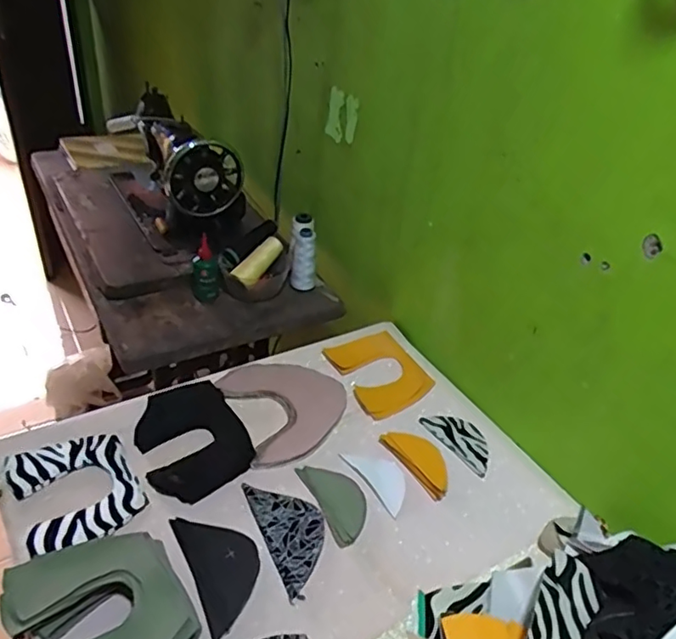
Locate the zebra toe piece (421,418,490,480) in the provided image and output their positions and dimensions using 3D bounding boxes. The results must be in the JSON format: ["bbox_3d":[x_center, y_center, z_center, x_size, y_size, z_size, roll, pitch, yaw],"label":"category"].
[{"bbox_3d":[0.170,0.163,0.798,0.057,0.004,0.111,-26,48,-28],"label":"zebra toe piece"}]

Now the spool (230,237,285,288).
[{"bbox_3d":[-0.138,-0.099,1.018,0.037,0.039,0.115,24,55,25],"label":"spool"}]

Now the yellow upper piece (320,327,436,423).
[{"bbox_3d":[0.064,0.080,0.886,0.120,0.008,0.152,-18,47,-24],"label":"yellow upper piece"}]

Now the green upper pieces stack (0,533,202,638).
[{"bbox_3d":[-0.219,0.281,0.547,0.146,0.050,0.170,-21,43,-29],"label":"green upper pieces stack"}]

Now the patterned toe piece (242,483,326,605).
[{"bbox_3d":[-0.050,0.240,0.663,0.070,0.005,0.147,-13,40,-21],"label":"patterned toe piece"}]

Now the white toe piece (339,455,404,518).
[{"bbox_3d":[0.056,0.200,0.739,0.048,0.006,0.102,-20,43,-29],"label":"white toe piece"}]

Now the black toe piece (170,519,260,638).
[{"bbox_3d":[-0.123,0.261,0.626,0.071,0.005,0.139,-16,41,-24],"label":"black toe piece"}]

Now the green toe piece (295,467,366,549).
[{"bbox_3d":[0.002,0.215,0.702,0.060,0.006,0.112,-16,41,-24],"label":"green toe piece"}]

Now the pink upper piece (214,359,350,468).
[{"bbox_3d":[-0.068,0.113,0.812,0.159,0.019,0.175,-16,41,-24],"label":"pink upper piece"}]

